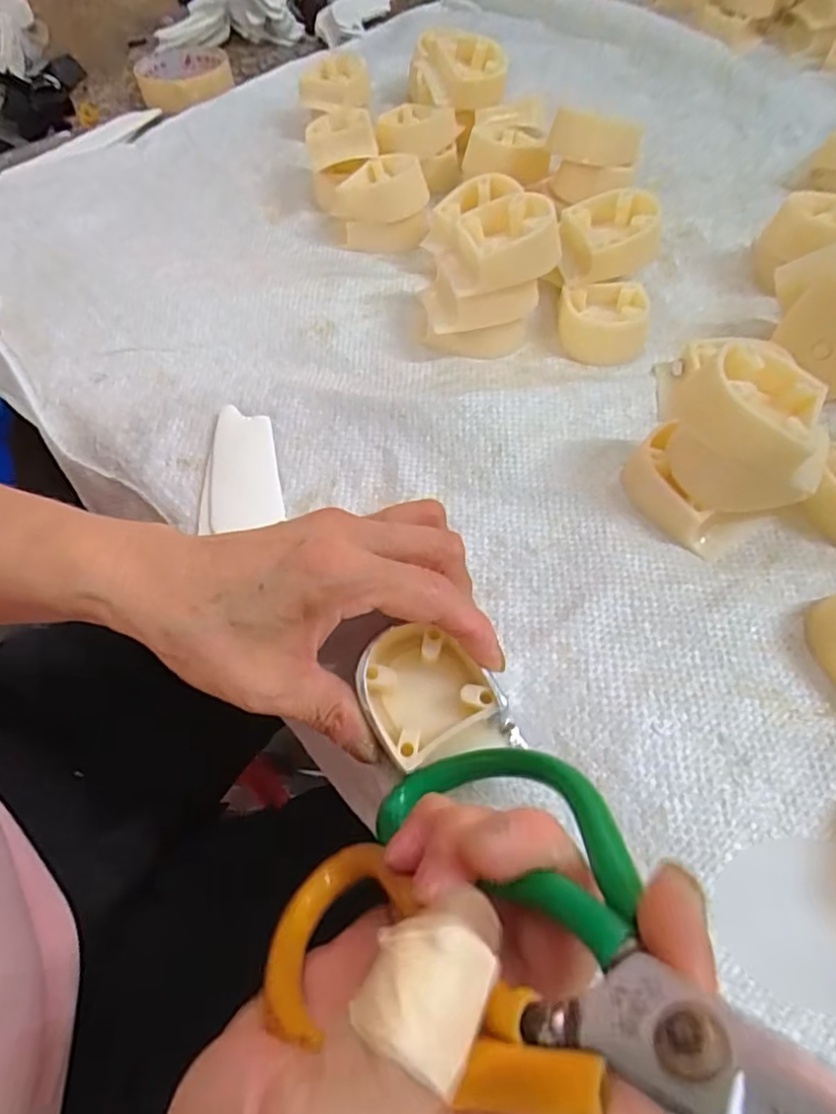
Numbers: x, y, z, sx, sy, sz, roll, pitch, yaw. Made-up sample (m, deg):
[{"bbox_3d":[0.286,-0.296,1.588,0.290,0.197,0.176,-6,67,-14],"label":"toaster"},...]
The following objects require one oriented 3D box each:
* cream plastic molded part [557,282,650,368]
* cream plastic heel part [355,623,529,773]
[{"bbox_3d":[0.105,-0.137,0.333,0.046,0.020,0.049,3,59,4],"label":"cream plastic molded part"},{"bbox_3d":[0.004,0.051,0.217,0.046,0.020,0.055,-24,61,-13],"label":"cream plastic heel part"}]

